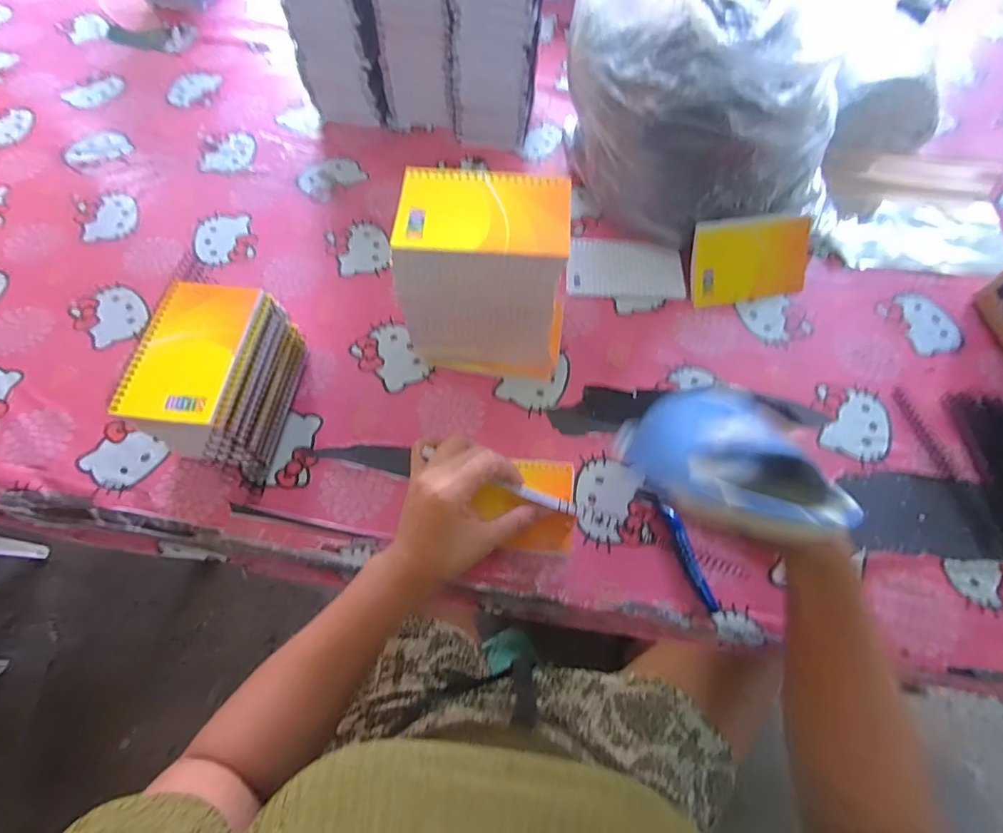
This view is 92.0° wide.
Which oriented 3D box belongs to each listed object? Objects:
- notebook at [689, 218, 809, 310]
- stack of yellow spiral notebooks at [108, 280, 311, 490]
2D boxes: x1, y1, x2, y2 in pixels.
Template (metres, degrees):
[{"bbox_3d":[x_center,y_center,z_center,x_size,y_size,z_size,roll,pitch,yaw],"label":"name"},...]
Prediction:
[{"bbox_3d":[0.274,-0.172,0.530,0.132,0.086,0.011,-10,28,-5],"label":"notebook"},{"bbox_3d":[-0.252,-0.027,0.434,0.095,0.109,0.154,6,66,3],"label":"stack of yellow spiral notebooks"}]

